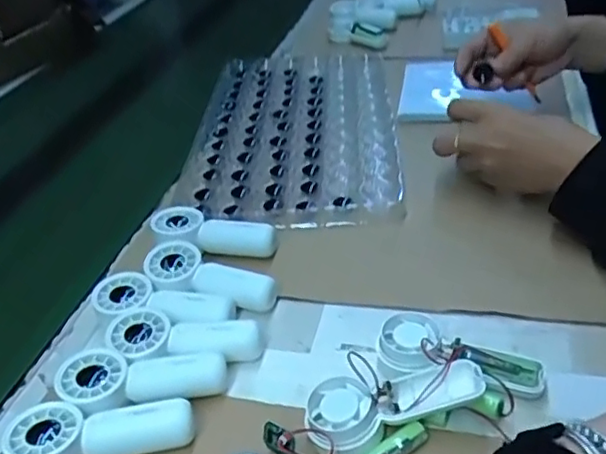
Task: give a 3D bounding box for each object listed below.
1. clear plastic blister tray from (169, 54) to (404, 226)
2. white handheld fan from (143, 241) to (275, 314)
[{"bbox_3d":[-0.011,-0.127,0.734,0.226,0.015,0.397,-3,37,5],"label":"clear plastic blister tray"},{"bbox_3d":[-0.078,0.047,0.504,0.109,0.033,0.045,14,41,25],"label":"white handheld fan"}]

